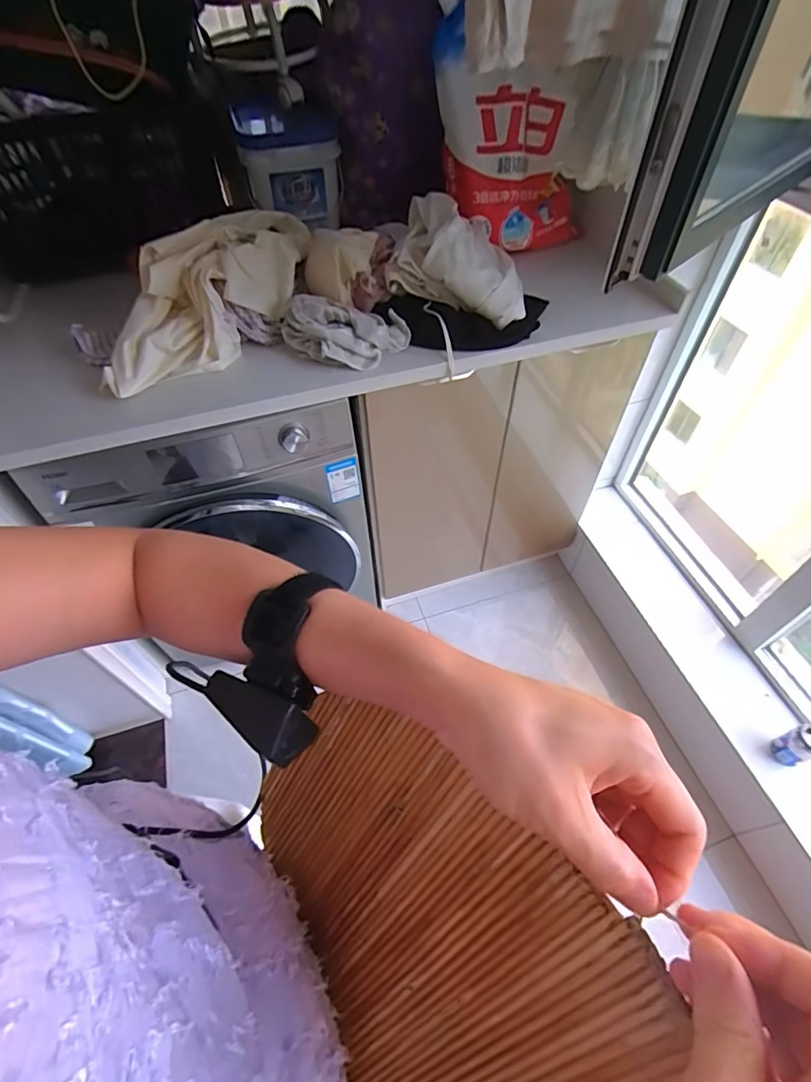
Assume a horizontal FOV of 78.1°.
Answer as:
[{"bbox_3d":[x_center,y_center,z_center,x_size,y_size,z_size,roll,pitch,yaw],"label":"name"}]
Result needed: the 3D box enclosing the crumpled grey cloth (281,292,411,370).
[{"bbox_3d":[-0.103,-0.352,0.844,0.206,0.072,0.099,3,54,4],"label":"crumpled grey cloth"}]

